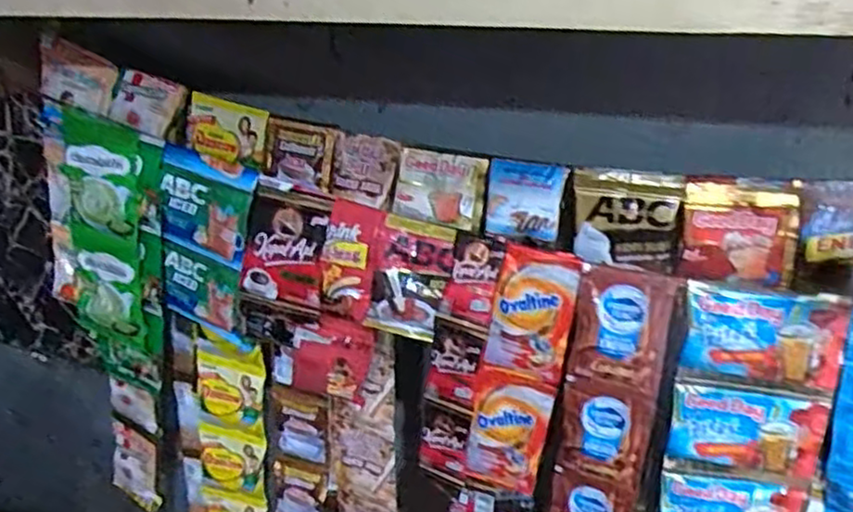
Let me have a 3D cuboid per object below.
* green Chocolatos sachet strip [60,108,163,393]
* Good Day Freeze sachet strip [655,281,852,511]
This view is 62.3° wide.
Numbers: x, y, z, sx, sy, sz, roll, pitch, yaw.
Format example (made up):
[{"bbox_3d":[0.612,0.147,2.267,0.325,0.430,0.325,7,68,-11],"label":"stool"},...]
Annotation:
[{"bbox_3d":[-0.332,0.010,0.747,0.115,0.306,0.038,15,28,5],"label":"green Chocolatos sachet strip"},{"bbox_3d":[0.264,0.218,0.616,0.116,0.402,0.033,2,23,6],"label":"Good Day Freeze sachet strip"}]

